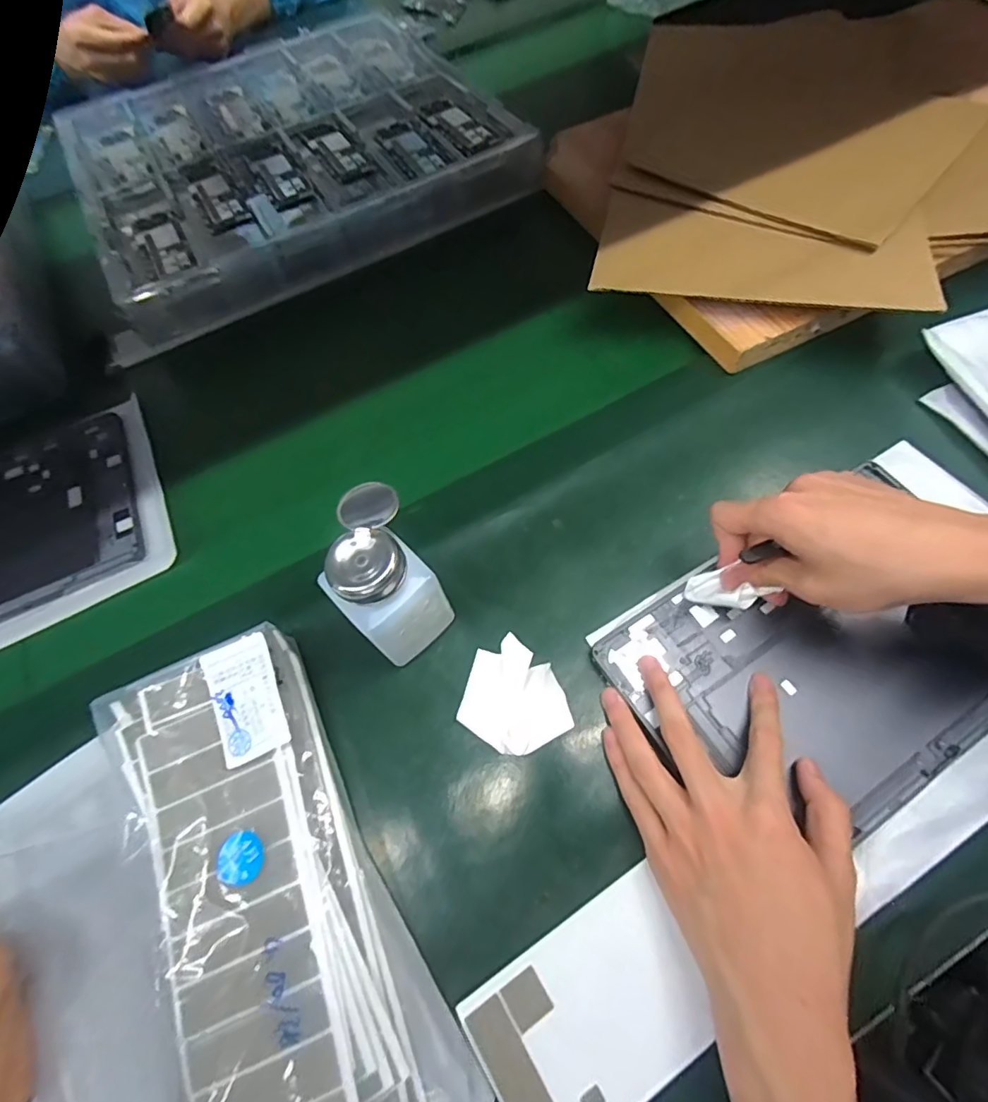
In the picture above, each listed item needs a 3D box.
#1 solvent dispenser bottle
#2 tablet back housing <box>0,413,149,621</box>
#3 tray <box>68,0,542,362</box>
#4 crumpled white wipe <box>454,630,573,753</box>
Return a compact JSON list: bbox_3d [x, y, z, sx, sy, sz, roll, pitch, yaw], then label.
[{"bbox_3d":[-0.066,0.021,0.323,0.060,0.108,0.068,-34,66,-14],"label":"solvent dispenser bottle"},{"bbox_3d":[-0.418,-0.007,0.430,0.255,0.015,0.171,-25,64,-10],"label":"tablet back housing"},{"bbox_3d":[-0.248,-0.463,0.615,0.457,0.063,0.440,-25,64,-11],"label":"tray"},{"bbox_3d":[0.014,0.093,0.338,0.071,0.008,0.063,31,68,17],"label":"crumpled white wipe"}]

